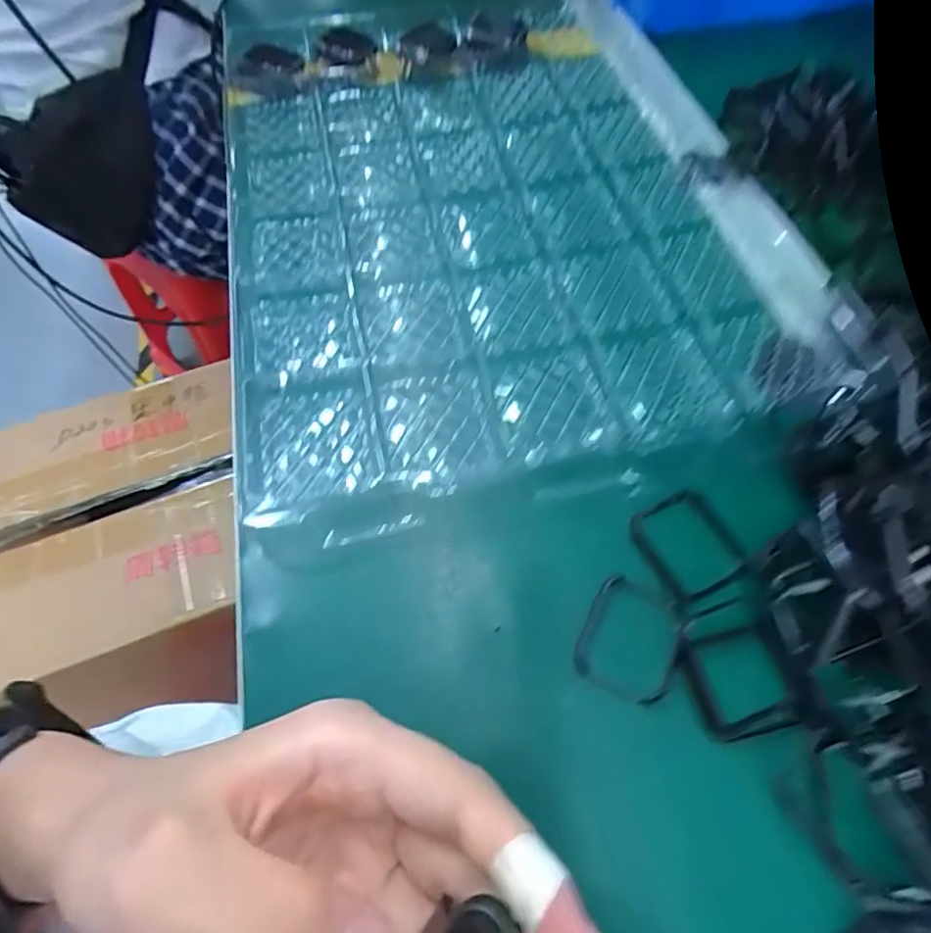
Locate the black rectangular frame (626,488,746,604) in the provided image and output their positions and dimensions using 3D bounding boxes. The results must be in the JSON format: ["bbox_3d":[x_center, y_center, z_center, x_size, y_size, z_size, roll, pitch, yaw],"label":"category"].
[{"bbox_3d":[0.098,0.034,0.245,0.038,0.009,0.044,-25,61,-10],"label":"black rectangular frame"}]

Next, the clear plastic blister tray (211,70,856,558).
[{"bbox_3d":[0.007,-0.140,0.336,0.281,0.016,0.352,-14,60,-4],"label":"clear plastic blister tray"}]

